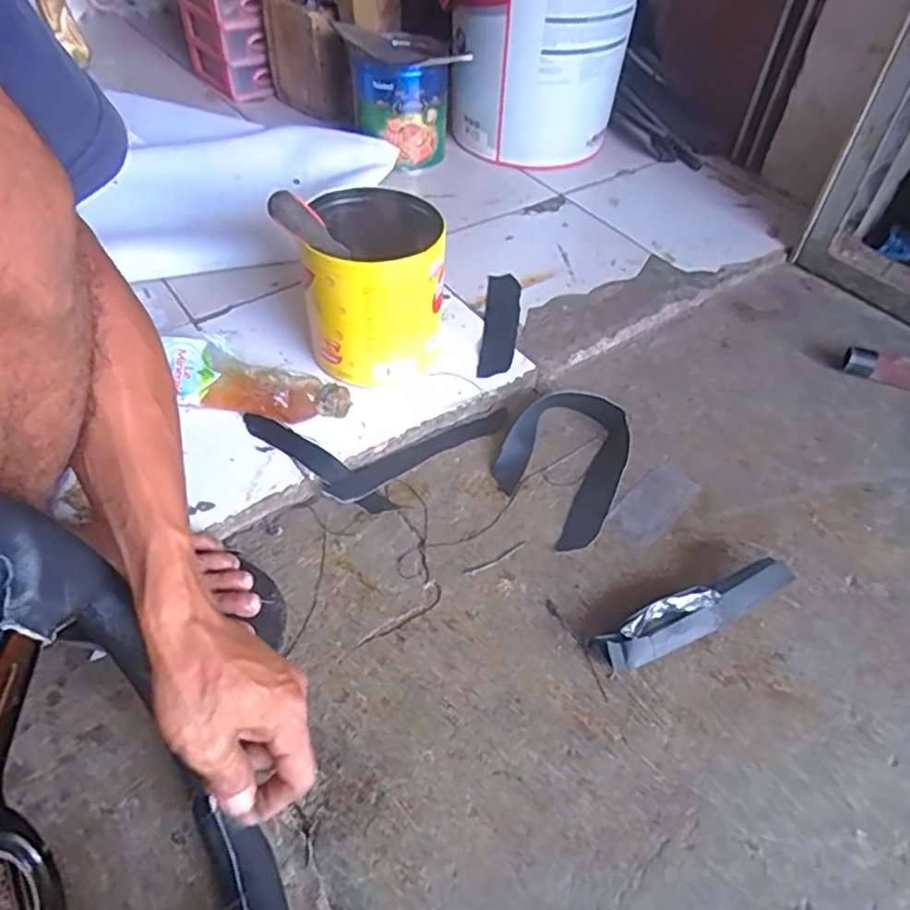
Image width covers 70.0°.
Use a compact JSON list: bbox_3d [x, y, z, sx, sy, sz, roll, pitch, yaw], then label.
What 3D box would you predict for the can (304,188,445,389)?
[{"bbox_3d":[-0.087,-0.179,0.703,0.138,0.153,0.149,-3,49,-5],"label":"can"}]

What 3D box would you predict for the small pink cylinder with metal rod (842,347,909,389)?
[{"bbox_3d":[0.551,-0.092,0.766,0.164,0.035,0.028,16,50,12],"label":"small pink cylinder with metal rod"}]

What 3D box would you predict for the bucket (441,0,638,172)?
[{"bbox_3d":[0.122,-0.672,1.010,0.272,0.388,0.255,1,48,-1],"label":"bucket"}]

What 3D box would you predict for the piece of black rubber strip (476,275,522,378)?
[{"bbox_3d":[0.057,-0.162,0.806,0.043,0.006,0.201,7,52,1],"label":"piece of black rubber strip"}]

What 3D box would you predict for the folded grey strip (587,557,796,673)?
[{"bbox_3d":[0.202,0.134,0.548,0.190,0.021,0.035,-17,51,-17],"label":"folded grey strip"}]

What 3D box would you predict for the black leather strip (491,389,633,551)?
[{"bbox_3d":[0.110,0.007,0.664,0.127,0.025,0.184,24,52,18],"label":"black leather strip"}]

